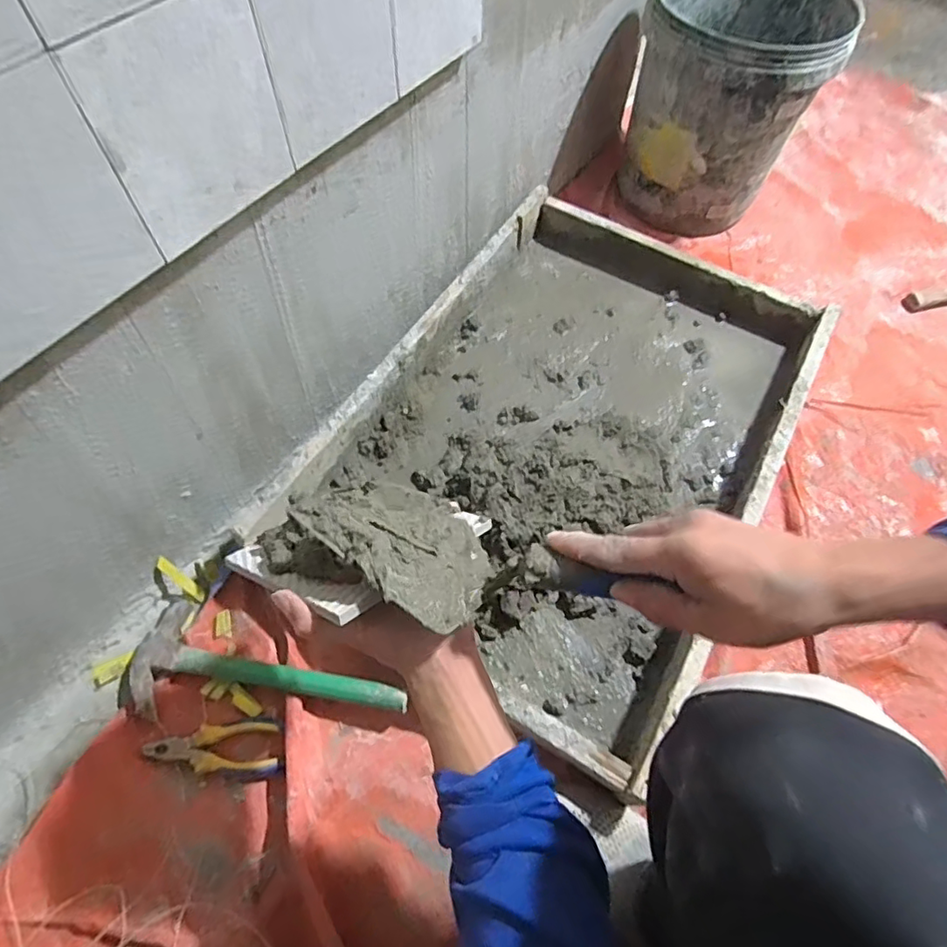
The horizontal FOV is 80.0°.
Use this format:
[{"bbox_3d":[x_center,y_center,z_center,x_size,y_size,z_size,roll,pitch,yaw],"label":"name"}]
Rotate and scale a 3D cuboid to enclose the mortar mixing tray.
[{"bbox_3d":[0.134,-0.076,0.783,0.497,0.093,0.744,28,64,14],"label":"mortar mixing tray"}]

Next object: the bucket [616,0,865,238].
[{"bbox_3d":[0.428,-0.655,0.985,0.295,0.301,0.313,1,63,-3],"label":"bucket"}]

